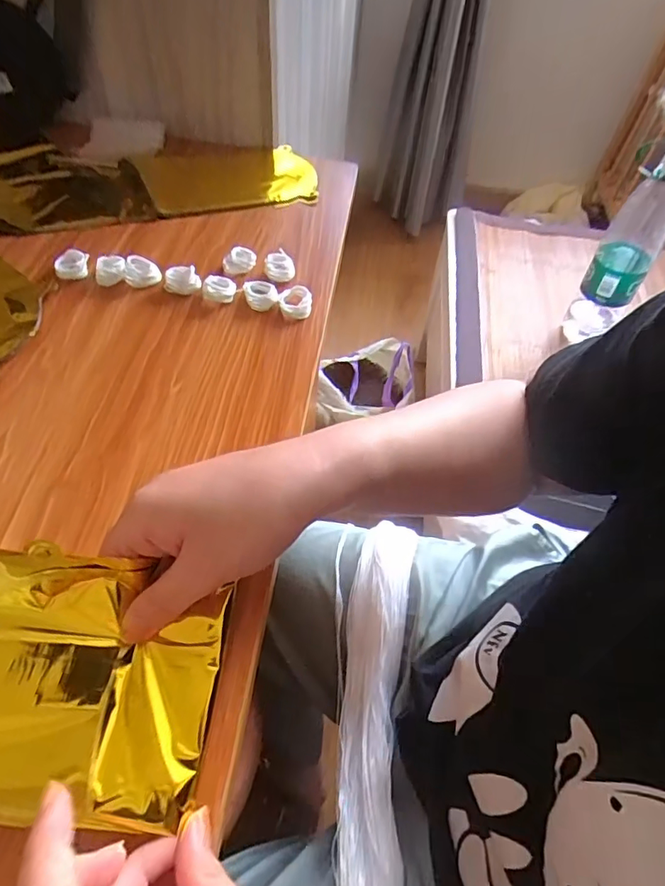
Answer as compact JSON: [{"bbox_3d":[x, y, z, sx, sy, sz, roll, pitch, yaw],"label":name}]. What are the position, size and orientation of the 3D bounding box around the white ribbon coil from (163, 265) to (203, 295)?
[{"bbox_3d":[-0.130,-0.142,0.447,0.030,0.015,0.021,-8,54,-11],"label":"white ribbon coil"}]

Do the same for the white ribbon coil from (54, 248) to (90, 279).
[{"bbox_3d":[-0.229,-0.157,0.452,0.025,0.012,0.024,2,53,-4],"label":"white ribbon coil"}]

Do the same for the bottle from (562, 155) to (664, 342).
[{"bbox_3d":[0.484,-0.303,0.859,0.088,0.334,0.107,31,56,17],"label":"bottle"}]

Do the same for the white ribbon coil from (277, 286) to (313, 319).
[{"bbox_3d":[-0.032,-0.122,0.443,0.028,0.013,0.028,2,53,-4],"label":"white ribbon coil"}]

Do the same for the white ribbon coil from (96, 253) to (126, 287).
[{"bbox_3d":[-0.195,-0.153,0.453,0.026,0.010,0.028,-19,57,-19],"label":"white ribbon coil"}]

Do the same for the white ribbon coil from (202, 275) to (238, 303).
[{"bbox_3d":[-0.098,-0.134,0.447,0.028,0.012,0.024,-6,54,-10],"label":"white ribbon coil"}]

